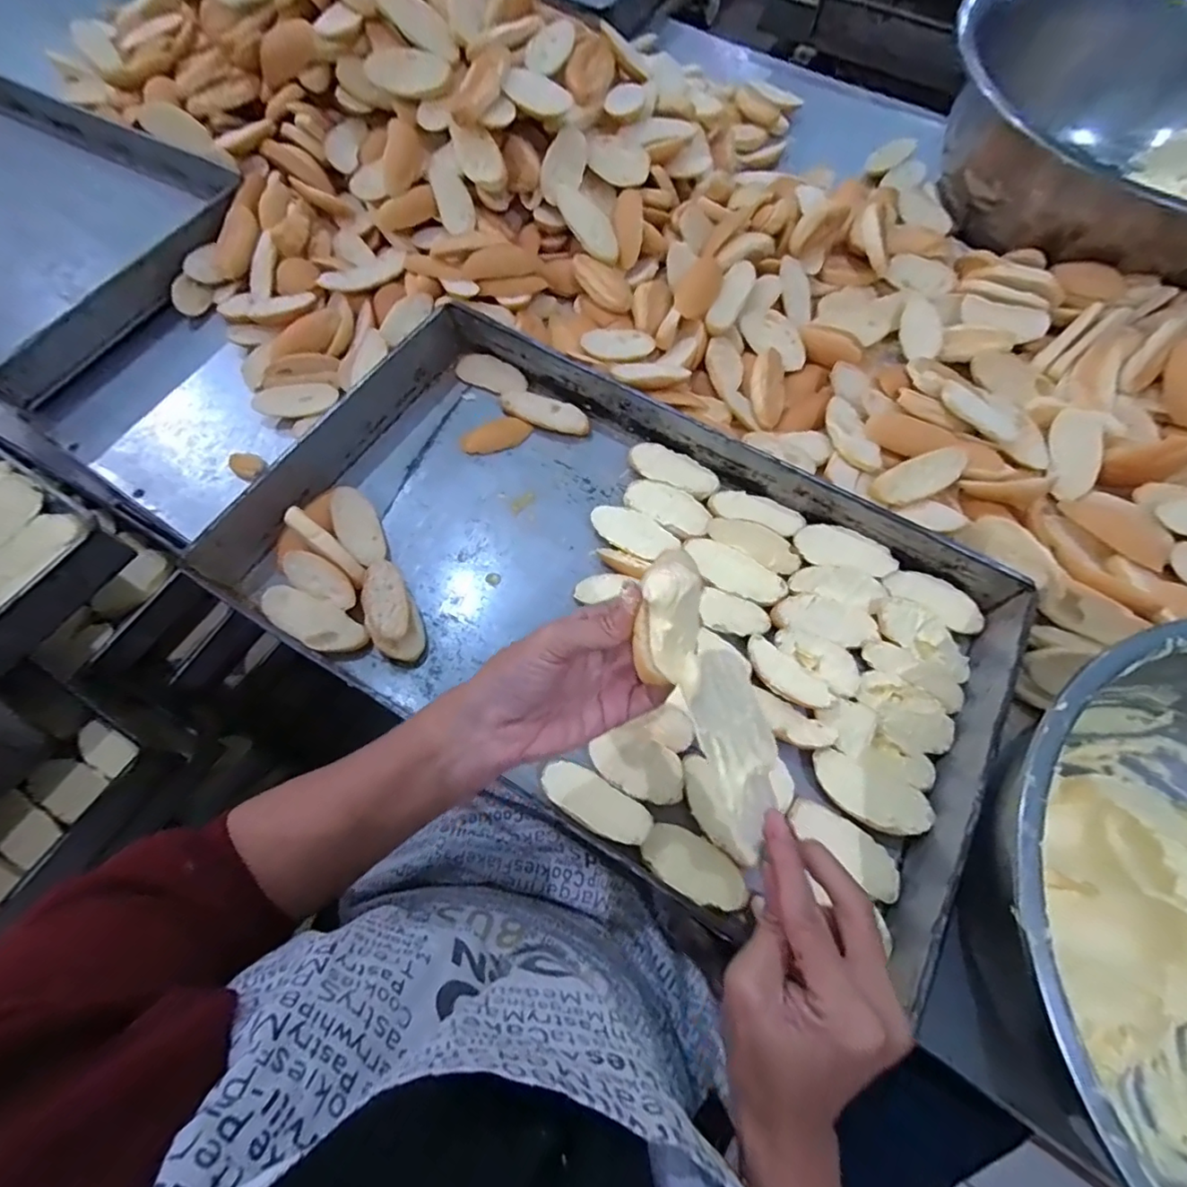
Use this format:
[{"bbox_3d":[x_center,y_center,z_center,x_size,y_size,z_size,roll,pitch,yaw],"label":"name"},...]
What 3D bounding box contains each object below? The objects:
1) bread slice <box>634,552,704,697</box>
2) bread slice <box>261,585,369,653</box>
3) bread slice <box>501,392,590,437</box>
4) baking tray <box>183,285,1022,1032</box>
[{"bbox_3d":[0.040,0.014,0.279,0.032,0.020,0.070,0,90,0],"label":"bread slice"},{"bbox_3d":[-0.246,0.023,0.480,0.098,0.014,0.039,32,72,11],"label":"bread slice"},{"bbox_3d":[-0.049,-0.190,0.581,0.098,0.013,0.032,22,102,10],"label":"bread slice"},{"bbox_3d":[0.014,-0.007,0.476,0.619,0.041,0.366,30,72,11],"label":"baking tray"}]

